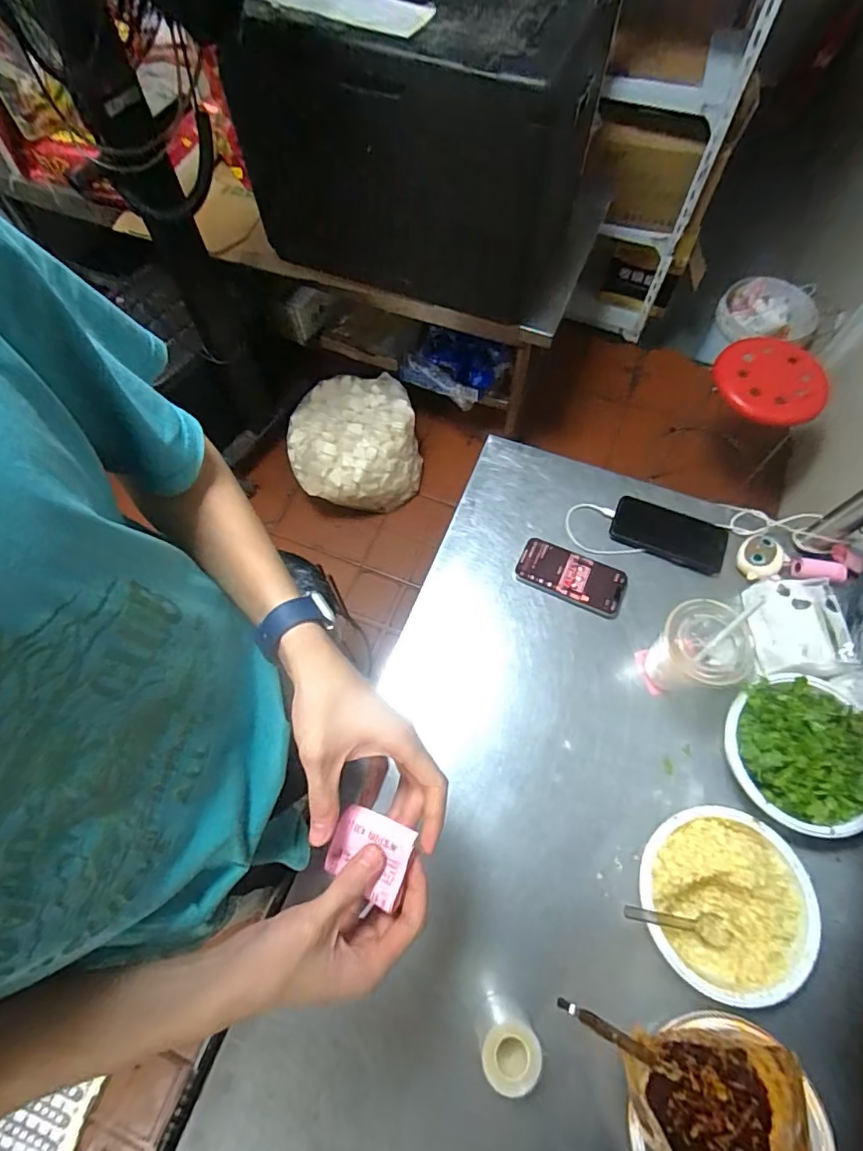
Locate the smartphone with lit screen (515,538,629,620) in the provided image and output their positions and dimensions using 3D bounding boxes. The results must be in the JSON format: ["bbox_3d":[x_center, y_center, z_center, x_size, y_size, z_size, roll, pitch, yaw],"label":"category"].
[{"bbox_3d":[0.193,0.002,0.744,0.148,0.009,0.073,23,68,10],"label":"smartphone with lit screen"}]

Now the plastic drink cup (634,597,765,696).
[{"bbox_3d":[0.307,0.089,0.633,0.082,0.146,0.089,0,66,0],"label":"plastic drink cup"}]

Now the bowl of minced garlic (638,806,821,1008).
[{"bbox_3d":[0.304,0.338,0.566,0.166,0.069,0.170,0,66,0],"label":"bowl of minced garlic"}]

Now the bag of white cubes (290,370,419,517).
[{"bbox_3d":[-0.232,-0.387,1.640,0.380,0.269,0.331,-8,66,-3],"label":"bag of white cubes"}]

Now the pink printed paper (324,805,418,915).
[{"bbox_3d":[-0.044,0.194,0.376,0.055,0.016,0.050,20,68,9],"label":"pink printed paper"}]

